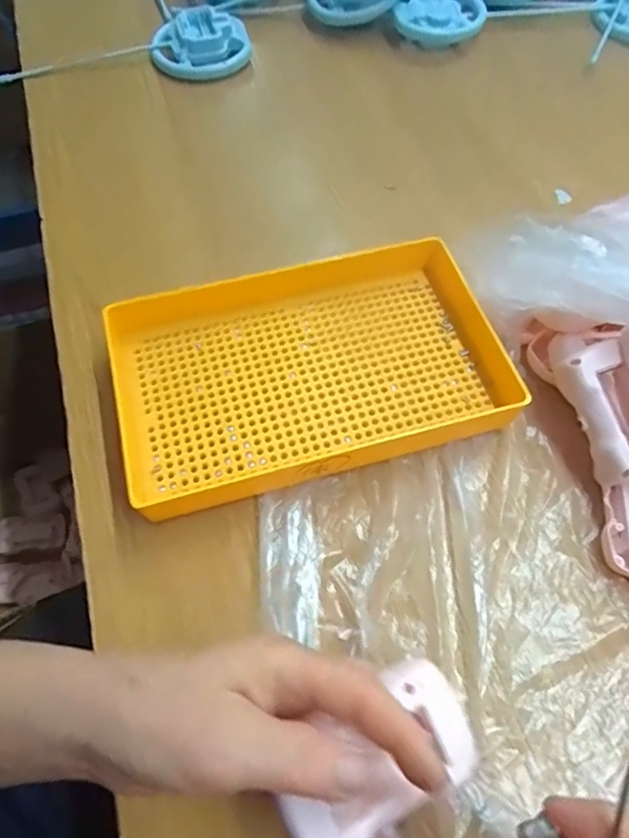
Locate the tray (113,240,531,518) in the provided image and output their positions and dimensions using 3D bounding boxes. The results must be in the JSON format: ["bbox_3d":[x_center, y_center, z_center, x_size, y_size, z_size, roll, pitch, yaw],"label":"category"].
[{"bbox_3d":[-0.004,-0.036,0.361,0.244,0.030,0.149,-15,63,-9],"label":"tray"}]

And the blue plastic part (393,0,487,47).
[{"bbox_3d":[0.140,-0.444,0.595,0.089,0.018,0.103,20,63,9],"label":"blue plastic part"}]

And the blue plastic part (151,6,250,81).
[{"bbox_3d":[-0.116,-0.384,0.554,0.096,0.024,0.075,-8,62,-5],"label":"blue plastic part"}]

